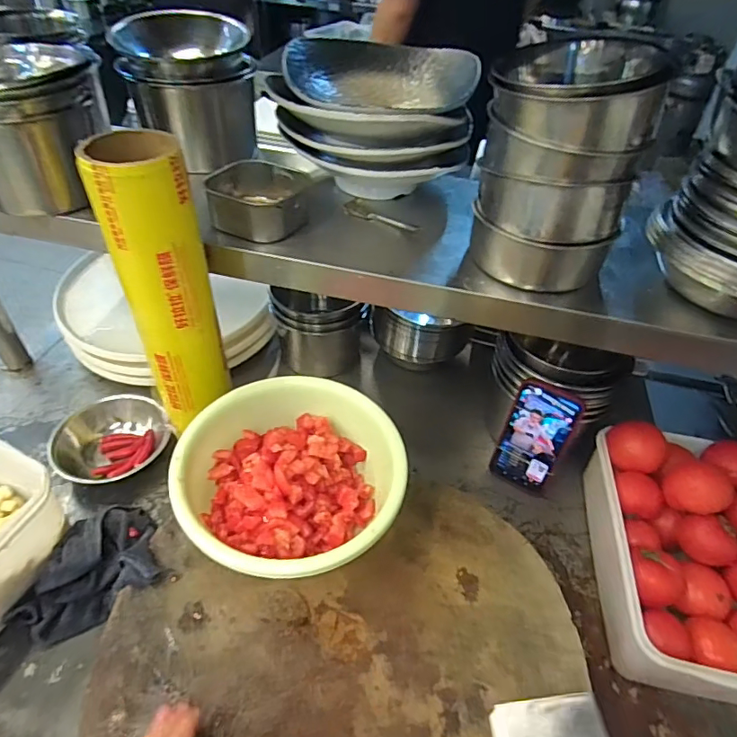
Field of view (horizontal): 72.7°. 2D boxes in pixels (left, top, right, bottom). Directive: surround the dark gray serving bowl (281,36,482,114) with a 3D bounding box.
[{"bbox_3d":[0.013,-0.376,0.647,0.238,0.060,0.135,-9,46,-14],"label":"dark gray serving bowl"}]

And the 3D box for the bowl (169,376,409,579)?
[{"bbox_3d":[-0.081,0.117,0.538,0.220,0.089,0.227,2,44,-2],"label":"bowl"}]

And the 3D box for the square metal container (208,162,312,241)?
[{"bbox_3d":[-0.129,-0.198,0.589,0.116,0.046,0.108,8,44,4],"label":"square metal container"}]

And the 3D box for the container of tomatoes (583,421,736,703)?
[{"bbox_3d":[0.376,0.211,0.574,0.197,0.122,0.281,9,44,4],"label":"container of tomatoes"}]

